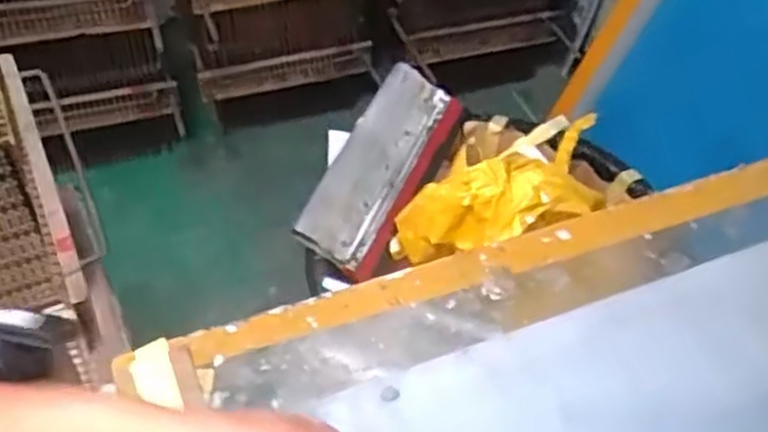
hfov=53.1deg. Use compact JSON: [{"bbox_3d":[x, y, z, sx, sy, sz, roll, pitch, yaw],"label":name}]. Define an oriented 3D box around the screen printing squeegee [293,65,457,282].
[{"bbox_3d":[0.000,-0.074,1.071,0.129,0.035,0.344,43,53,-15],"label":"screen printing squeegee"}]

